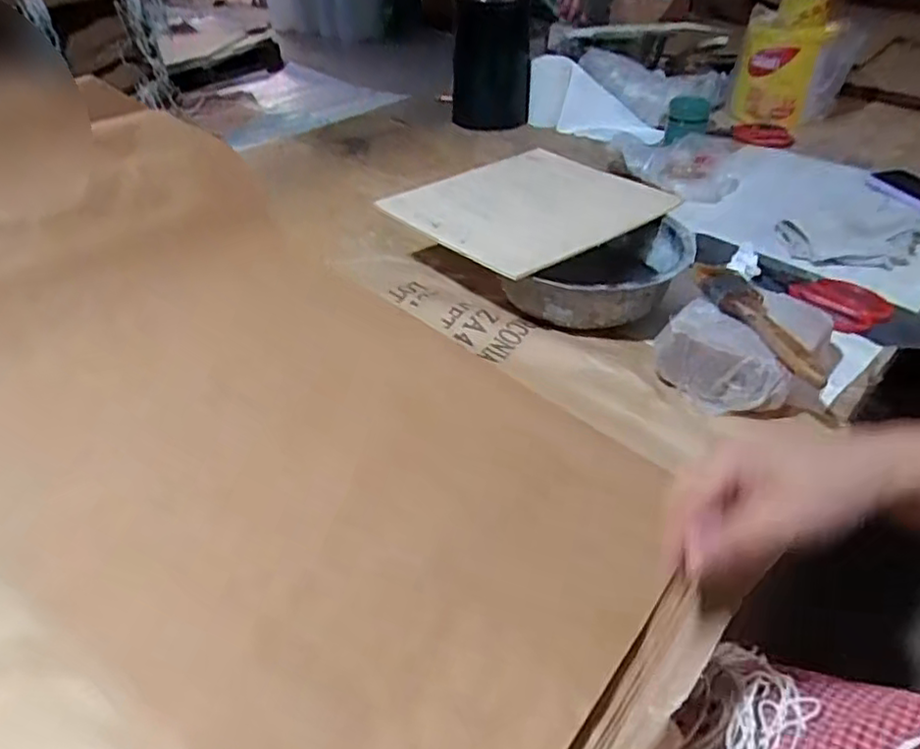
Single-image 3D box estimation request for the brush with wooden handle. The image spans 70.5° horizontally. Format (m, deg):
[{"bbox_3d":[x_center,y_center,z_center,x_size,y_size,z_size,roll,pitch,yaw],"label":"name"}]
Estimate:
[{"bbox_3d":[0.264,-0.048,0.572,0.034,0.039,0.151,-14,35,-14],"label":"brush with wooden handle"}]

